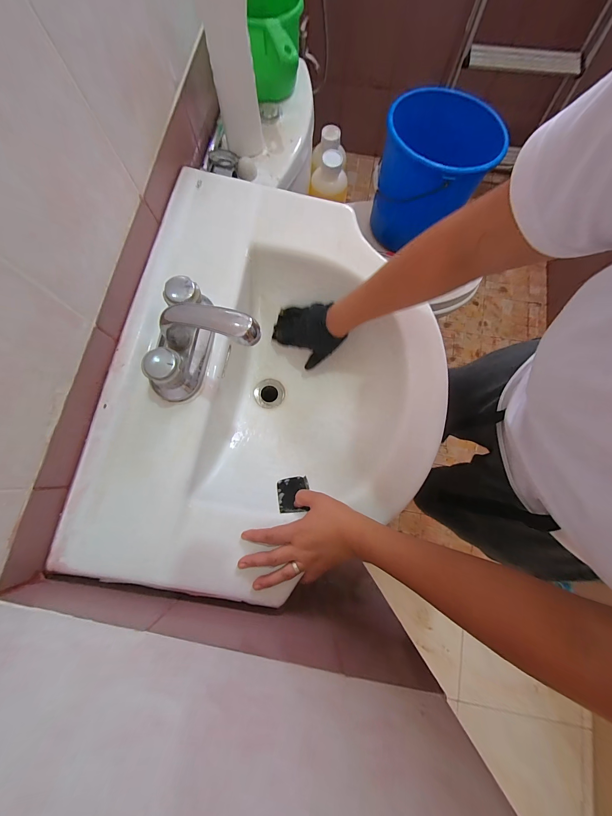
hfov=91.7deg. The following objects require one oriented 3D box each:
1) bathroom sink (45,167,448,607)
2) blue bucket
[{"bbox_3d":[-0.031,-0.029,0.502,0.453,0.189,0.585,11,78,2],"label":"bathroom sink"},{"bbox_3d":[0.306,-0.573,0.763,0.244,0.270,0.244,0,77,-1],"label":"blue bucket"}]

